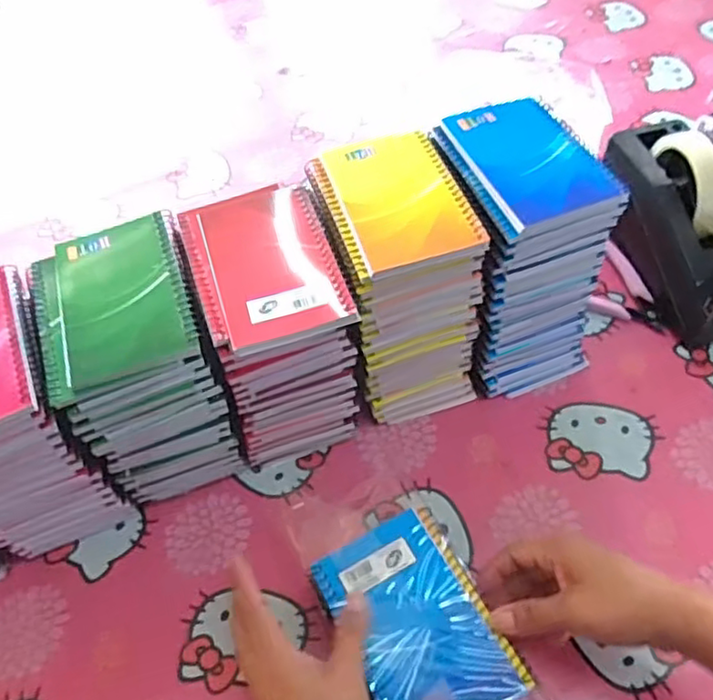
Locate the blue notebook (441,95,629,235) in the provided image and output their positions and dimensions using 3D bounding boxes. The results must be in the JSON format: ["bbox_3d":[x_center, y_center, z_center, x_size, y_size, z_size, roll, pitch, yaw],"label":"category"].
[{"bbox_3d":[0.124,-0.139,0.464,0.083,0.010,0.127,-19,54,-9],"label":"blue notebook"}]

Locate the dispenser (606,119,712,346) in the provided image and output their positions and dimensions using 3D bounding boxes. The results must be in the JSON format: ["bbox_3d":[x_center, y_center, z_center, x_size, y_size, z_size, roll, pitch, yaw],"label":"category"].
[{"bbox_3d":[0.300,-0.117,0.590,0.080,0.120,0.199,-16,54,-7],"label":"dispenser"}]

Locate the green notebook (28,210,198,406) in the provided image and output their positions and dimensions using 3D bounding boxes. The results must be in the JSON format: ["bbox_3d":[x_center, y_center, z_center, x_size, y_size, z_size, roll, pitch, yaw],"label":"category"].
[{"bbox_3d":[-0.163,-0.035,0.431,0.102,0.014,0.128,-21,55,-10],"label":"green notebook"}]

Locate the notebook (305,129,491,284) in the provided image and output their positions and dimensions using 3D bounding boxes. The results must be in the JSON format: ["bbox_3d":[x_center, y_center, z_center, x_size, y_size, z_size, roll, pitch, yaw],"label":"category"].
[{"bbox_3d":[0.025,-0.107,0.453,0.093,0.012,0.126,-17,54,-8],"label":"notebook"}]

